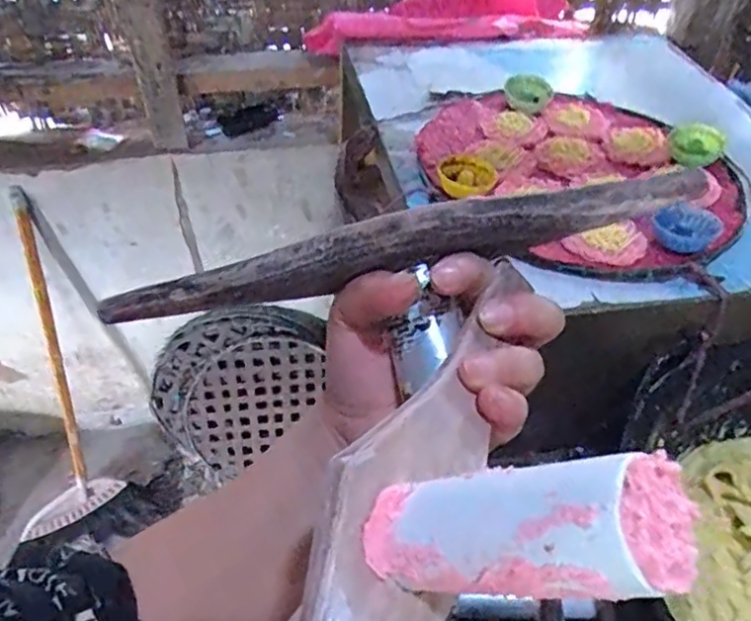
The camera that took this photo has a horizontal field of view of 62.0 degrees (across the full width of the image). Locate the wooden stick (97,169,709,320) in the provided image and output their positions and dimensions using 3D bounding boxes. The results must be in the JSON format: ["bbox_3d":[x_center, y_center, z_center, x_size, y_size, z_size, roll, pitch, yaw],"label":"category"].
[{"bbox_3d":[0.017,-0.030,0.262,0.260,0.032,0.021,-12,45,-3],"label":"wooden stick"}]

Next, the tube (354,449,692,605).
[{"bbox_3d":[0.035,0.059,0.165,0.086,0.028,0.028,-23,25,42],"label":"tube"}]

